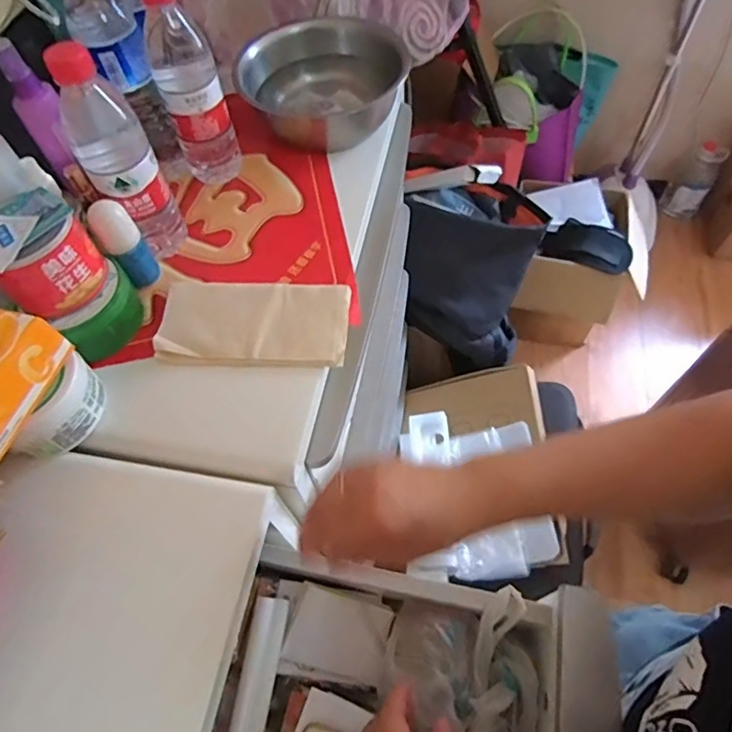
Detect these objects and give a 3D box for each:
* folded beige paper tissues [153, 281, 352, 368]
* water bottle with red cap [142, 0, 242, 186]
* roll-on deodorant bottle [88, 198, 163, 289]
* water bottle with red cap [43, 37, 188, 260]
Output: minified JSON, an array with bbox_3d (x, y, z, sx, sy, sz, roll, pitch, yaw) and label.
[{"bbox_3d":[-0.107,-0.046,0.502,0.174,0.017,0.096,0,60,4],"label":"folded beige paper tissues"},{"bbox_3d":[-0.180,-0.281,0.539,0.063,0.198,0.052,-17,60,-6],"label":"water bottle with red cap"},{"bbox_3d":[-0.233,-0.116,0.504,0.035,0.088,0.028,-31,62,-13],"label":"roll-on deodorant bottle"},{"bbox_3d":[-0.230,-0.193,0.490,0.060,0.203,0.074,-26,61,-11],"label":"water bottle with red cap"}]

